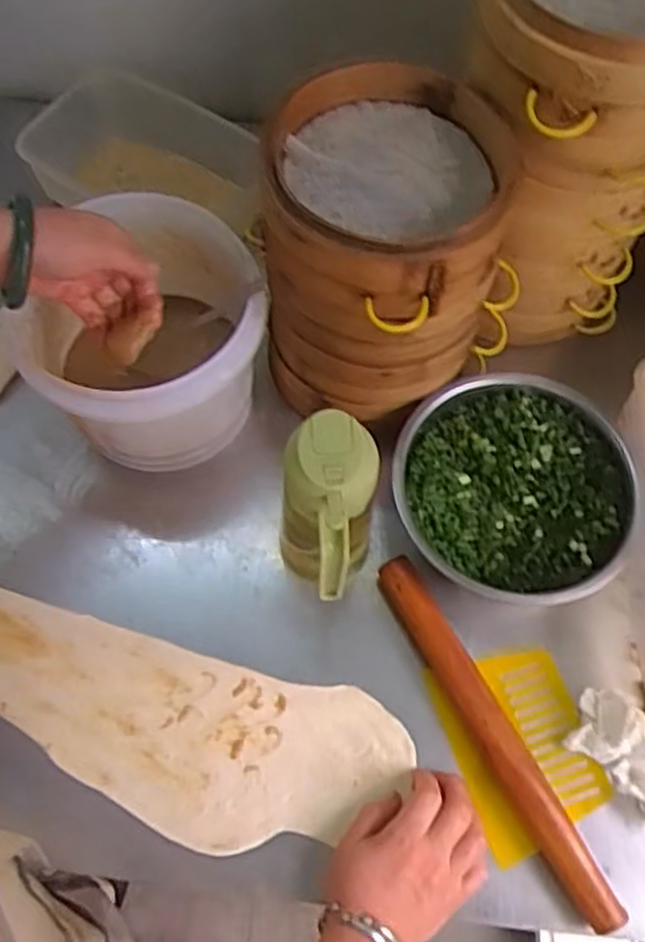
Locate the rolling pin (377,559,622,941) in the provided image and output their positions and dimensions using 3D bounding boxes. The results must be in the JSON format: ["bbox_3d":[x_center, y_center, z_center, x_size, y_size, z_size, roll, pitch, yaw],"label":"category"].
[{"bbox_3d":[0.127,0.196,0.573,0.030,0.034,0.291,-28,70,-13],"label":"rolling pin"}]

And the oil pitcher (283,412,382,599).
[{"bbox_3d":[0.000,0.039,0.558,0.071,0.175,0.093,3,66,0],"label":"oil pitcher"}]

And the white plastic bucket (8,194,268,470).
[{"bbox_3d":[-0.138,-0.108,0.628,0.173,0.150,0.189,1,66,-1],"label":"white plastic bucket"}]

